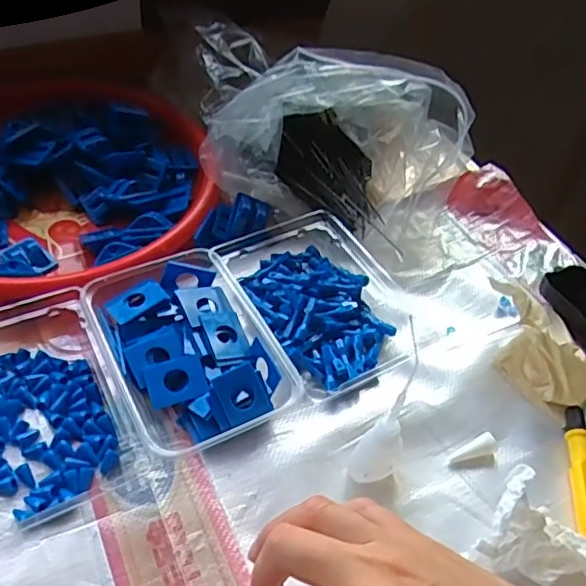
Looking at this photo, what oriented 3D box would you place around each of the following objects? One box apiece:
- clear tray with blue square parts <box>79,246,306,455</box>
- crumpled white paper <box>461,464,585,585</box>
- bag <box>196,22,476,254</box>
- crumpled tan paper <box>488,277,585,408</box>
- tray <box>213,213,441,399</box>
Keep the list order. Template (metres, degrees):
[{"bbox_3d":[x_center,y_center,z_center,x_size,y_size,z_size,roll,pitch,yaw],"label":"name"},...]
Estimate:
[{"bbox_3d":[-0.077,0.042,0.447,0.108,0.034,0.156,-22,54,-24],"label":"clear tray with blue square parts"},{"bbox_3d":[0.163,0.158,0.362,0.096,0.043,0.060,30,52,20],"label":"crumpled white paper"},{"bbox_3d":[0.029,-0.145,0.569,0.256,0.111,0.139,13,48,5],"label":"bag"},{"bbox_3d":[0.194,0.037,0.469,0.066,0.049,0.109,-5,49,-11],"label":"crumpled tan paper"},{"bbox_3d":[0.025,-0.004,0.502,0.135,0.030,0.172,-25,55,-25],"label":"tray"}]

